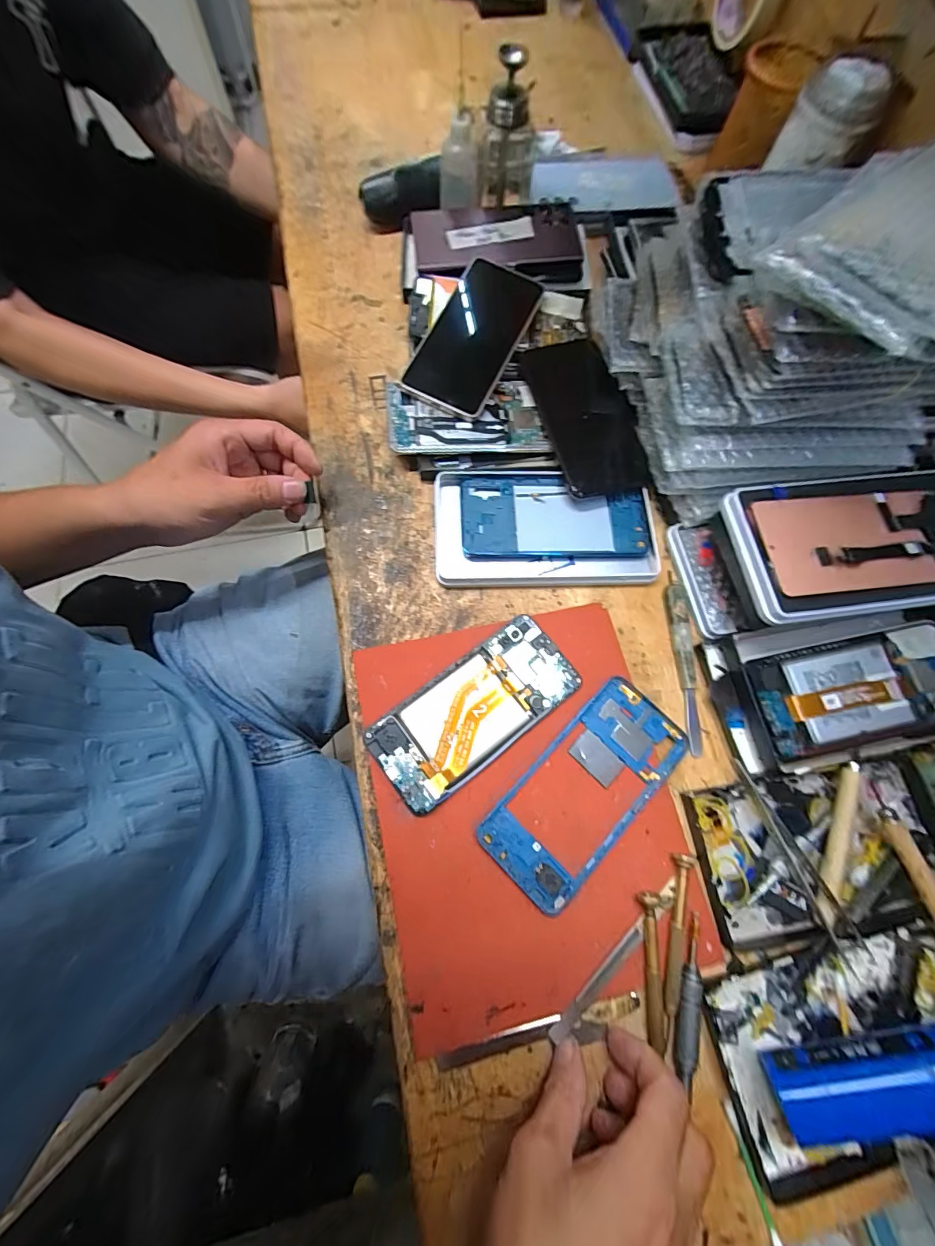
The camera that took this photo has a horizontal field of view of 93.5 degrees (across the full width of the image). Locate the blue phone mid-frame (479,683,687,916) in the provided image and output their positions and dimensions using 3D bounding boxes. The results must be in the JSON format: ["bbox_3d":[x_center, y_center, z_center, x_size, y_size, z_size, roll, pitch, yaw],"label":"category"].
[{"bbox_3d":[0.084,0.116,0.311,0.073,0.007,0.158,44,78,11],"label":"blue phone mid-frame"}]

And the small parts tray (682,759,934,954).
[{"bbox_3d":[0.248,0.156,0.303,0.168,0.025,0.100,-10,74,-3],"label":"small parts tray"}]

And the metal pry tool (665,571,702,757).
[{"bbox_3d":[0.171,0.029,0.343,0.018,0.013,0.139,-3,74,-1],"label":"metal pry tool"}]

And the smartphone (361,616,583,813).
[{"bbox_3d":[0.005,0.062,0.319,0.154,0.014,0.067,-36,77,-10],"label":"smartphone"}]

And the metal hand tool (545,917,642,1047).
[{"bbox_3d":[0.084,0.225,0.276,0.088,0.004,0.009,-43,78,-12],"label":"metal hand tool"}]

